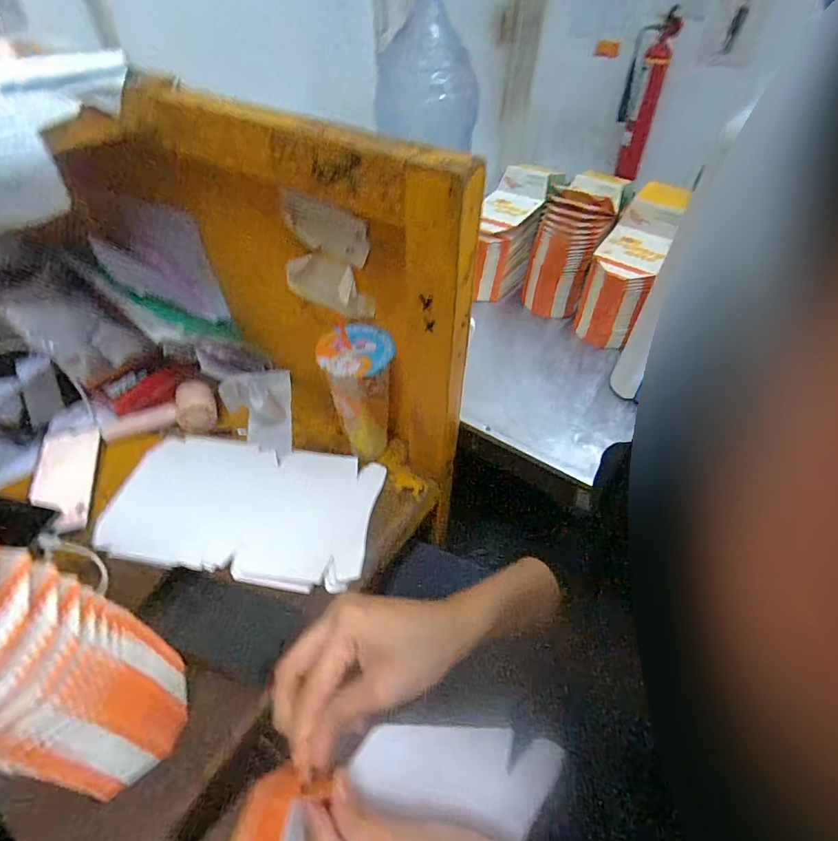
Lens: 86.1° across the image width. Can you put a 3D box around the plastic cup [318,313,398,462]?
[{"bbox_3d":[-0.076,-0.027,0.567,0.085,0.172,0.089,-8,47,-9],"label":"plastic cup"}]

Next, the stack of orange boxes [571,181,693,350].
[{"bbox_3d":[0.394,-0.293,0.849,0.101,0.217,0.279,25,51,17],"label":"stack of orange boxes"}]

